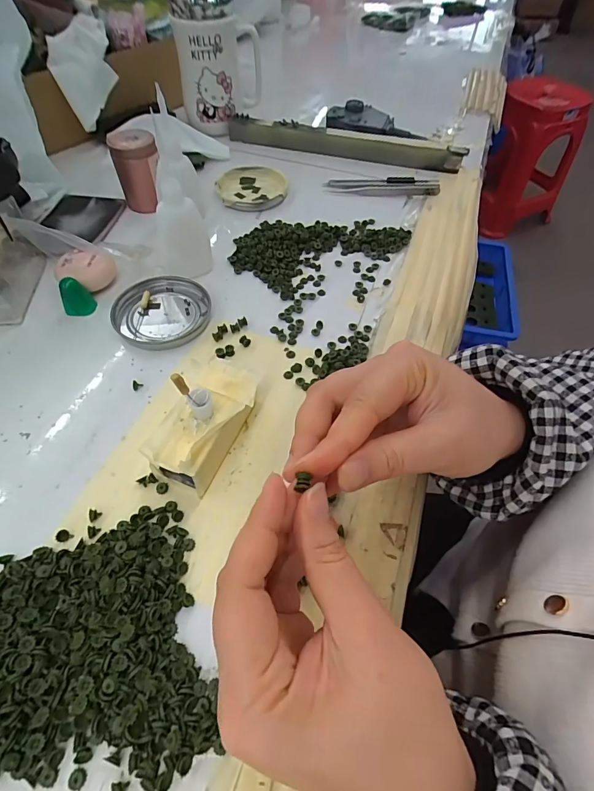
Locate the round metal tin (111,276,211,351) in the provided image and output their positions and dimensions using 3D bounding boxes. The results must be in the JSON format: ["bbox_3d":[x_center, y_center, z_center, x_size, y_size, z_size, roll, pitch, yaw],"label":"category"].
[{"bbox_3d":[-0.112,-0.070,0.331,0.078,0.009,0.075,1,55,-1],"label":"round metal tin"}]

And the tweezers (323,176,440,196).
[{"bbox_3d":[0.099,-0.242,0.455,0.129,0.007,0.031,1,55,-1],"label":"tweezers"}]

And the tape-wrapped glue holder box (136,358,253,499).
[{"bbox_3d":[-0.057,0.015,0.242,0.046,0.061,0.081,16,57,9],"label":"tape-wrapped glue holder box"}]

